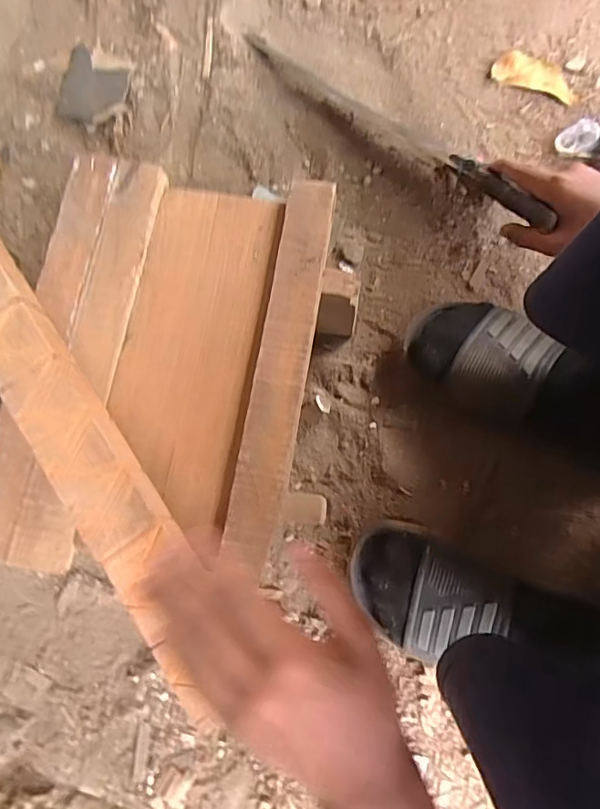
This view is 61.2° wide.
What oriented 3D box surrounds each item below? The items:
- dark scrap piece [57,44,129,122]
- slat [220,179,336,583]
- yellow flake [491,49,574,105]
[{"bbox_3d":[-0.250,-0.389,0.618,0.086,0.010,0.088,12,88,9],"label":"dark scrap piece"},{"bbox_3d":[-0.013,-0.039,0.416,0.042,0.016,0.328,9,79,1],"label":"slat"},{"bbox_3d":[0.281,-0.394,0.603,0.097,0.006,0.049,22,80,4],"label":"yellow flake"}]

